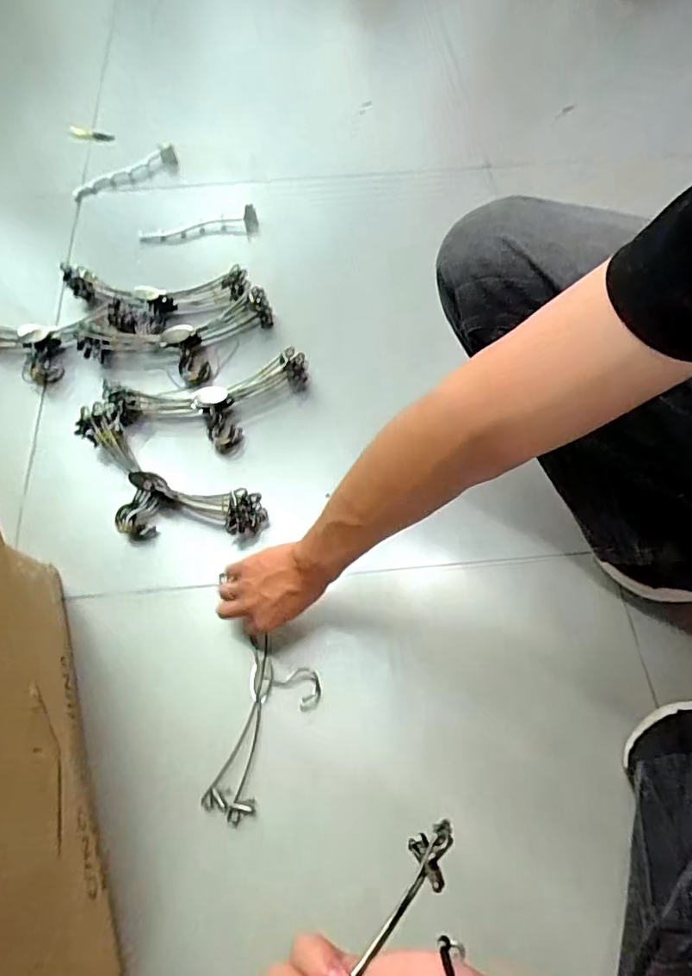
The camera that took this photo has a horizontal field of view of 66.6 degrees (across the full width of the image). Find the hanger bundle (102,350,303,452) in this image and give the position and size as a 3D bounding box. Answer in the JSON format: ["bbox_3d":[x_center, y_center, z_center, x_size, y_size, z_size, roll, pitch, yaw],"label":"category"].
[{"bbox_3d":[-0.195,-0.109,0.781,0.292,0.080,0.119,-12,65,-5],"label":"hanger bundle"}]

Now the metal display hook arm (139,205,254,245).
[{"bbox_3d":[-0.267,-0.473,0.967,0.209,0.047,0.033,-11,65,-5],"label":"metal display hook arm"}]

